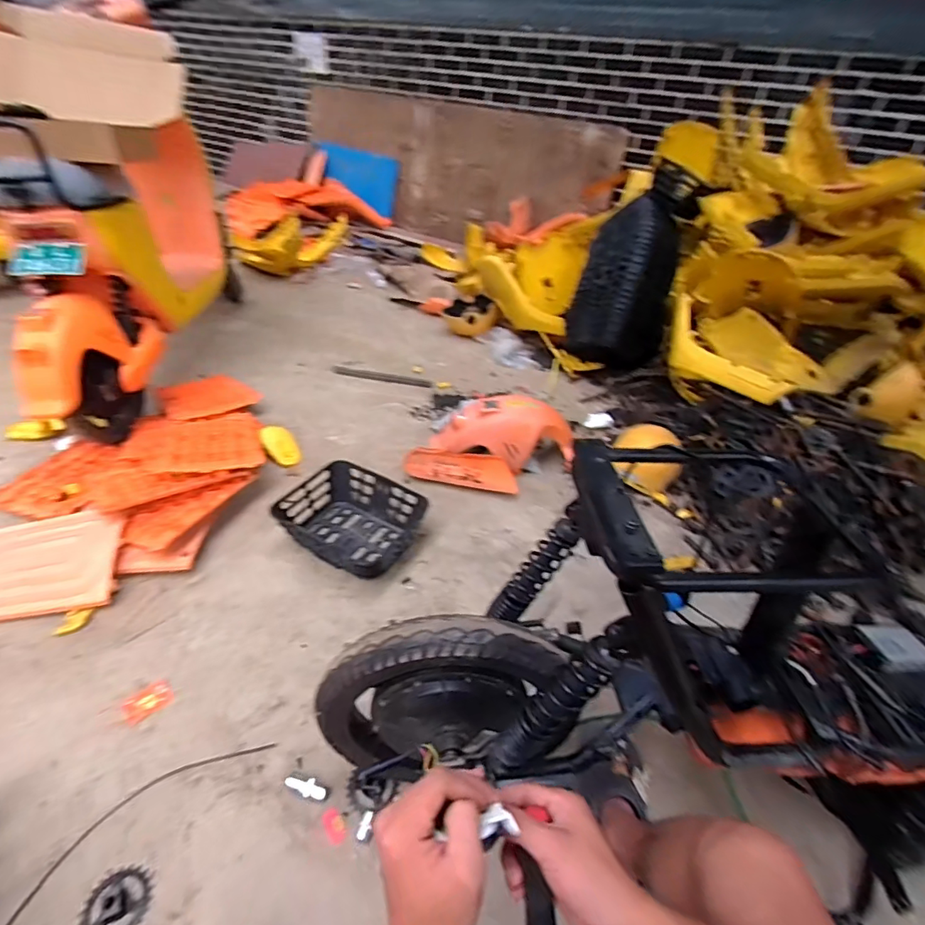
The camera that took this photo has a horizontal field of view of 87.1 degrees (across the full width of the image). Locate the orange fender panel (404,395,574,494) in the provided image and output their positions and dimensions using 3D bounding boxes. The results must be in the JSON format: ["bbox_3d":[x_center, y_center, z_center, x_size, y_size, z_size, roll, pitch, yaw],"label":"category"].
[{"bbox_3d":[0.098,-0.075,1.485,0.486,0.215,0.265,11,38,5],"label":"orange fender panel"}]

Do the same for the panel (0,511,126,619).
[{"bbox_3d":[-0.940,0.221,1.072,0.339,0.023,0.257,-9,46,-10],"label":"panel"}]

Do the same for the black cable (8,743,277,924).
[{"bbox_3d":[-0.486,0.614,0.695,0.242,0.014,0.440,10,38,3],"label":"black cable"}]

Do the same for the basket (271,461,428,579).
[{"bbox_3d":[-0.283,0.147,1.234,0.323,0.105,0.274,25,42,22],"label":"basket"}]

